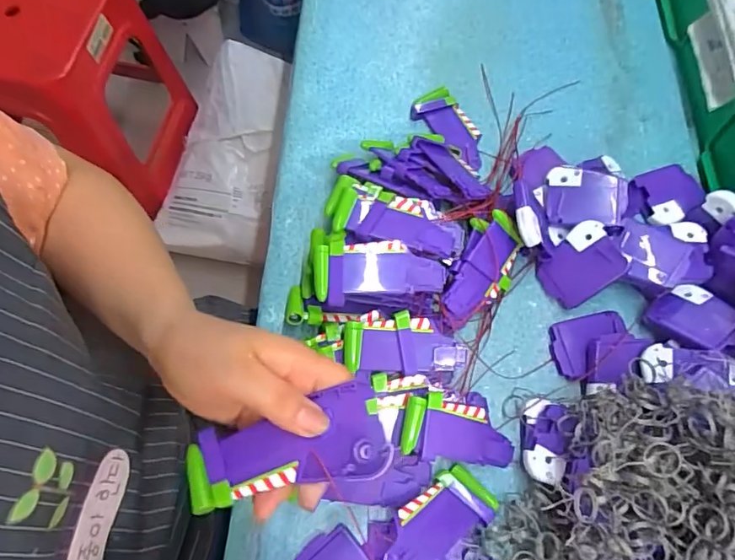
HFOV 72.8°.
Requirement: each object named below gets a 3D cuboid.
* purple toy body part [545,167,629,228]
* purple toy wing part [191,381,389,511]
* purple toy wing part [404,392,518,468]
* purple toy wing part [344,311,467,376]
[{"bbox_3d":[0.181,-0.068,0.412,0.061,0.017,0.048,1,70,19],"label":"purple toy body part"},{"bbox_3d":[-0.047,0.095,0.283,0.112,0.008,0.049,-15,70,3],"label":"purple toy wing part"},{"bbox_3d":[0.065,0.109,0.350,0.089,0.010,0.043,22,79,-18],"label":"purple toy wing part"},{"bbox_3d":[0.029,0.045,0.358,0.091,0.012,0.041,0,90,-12],"label":"purple toy wing part"}]

